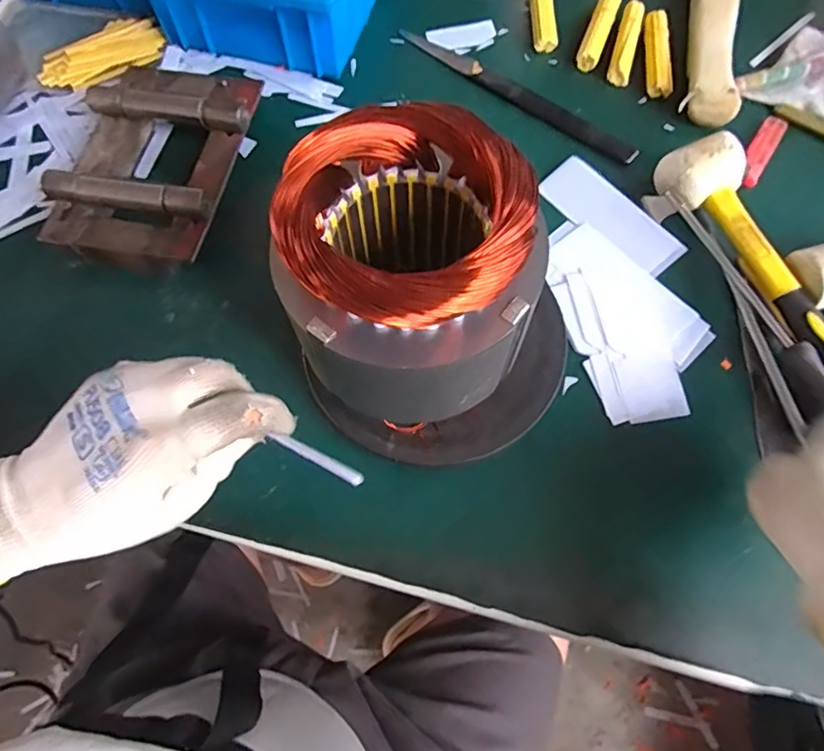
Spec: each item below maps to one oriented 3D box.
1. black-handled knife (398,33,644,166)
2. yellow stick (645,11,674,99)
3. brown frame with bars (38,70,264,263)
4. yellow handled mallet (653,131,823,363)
[{"bbox_3d":[0.096,-0.273,0.524,0.266,0.010,0.023,39,74,16],"label":"black-handled knife"},{"bbox_3d":[0.236,-0.310,0.530,0.022,0.017,0.098,4,68,3],"label":"yellow stick"},{"bbox_3d":[-0.218,-0.186,0.469,0.137,0.046,0.192,8,68,5],"label":"brown frame with bars"},{"bbox_3d":[0.263,-0.058,0.402,0.058,0.049,0.271,-15,68,-5],"label":"yellow handled mallet"}]

